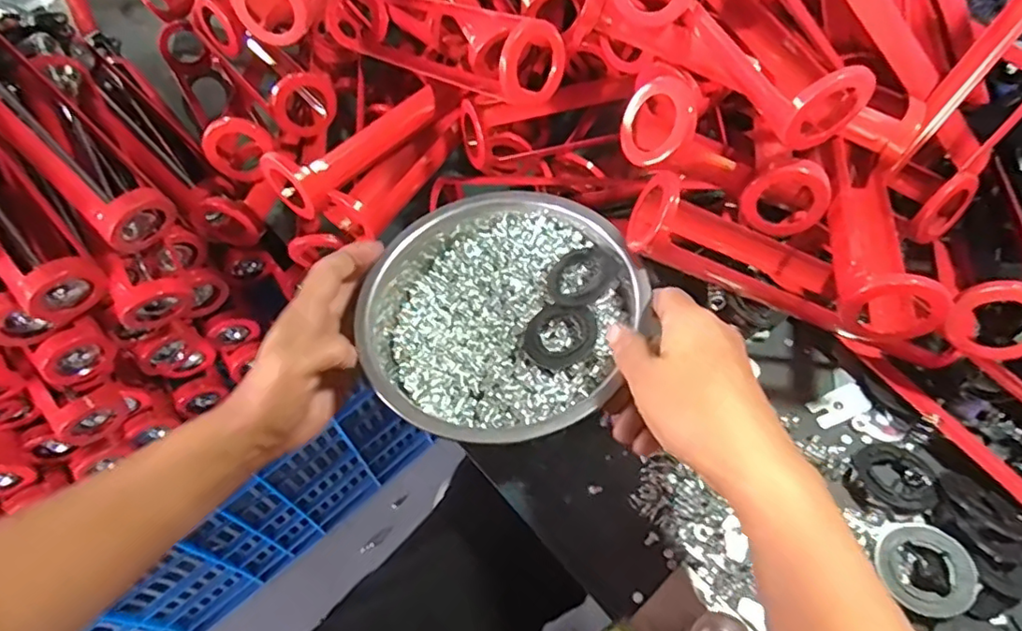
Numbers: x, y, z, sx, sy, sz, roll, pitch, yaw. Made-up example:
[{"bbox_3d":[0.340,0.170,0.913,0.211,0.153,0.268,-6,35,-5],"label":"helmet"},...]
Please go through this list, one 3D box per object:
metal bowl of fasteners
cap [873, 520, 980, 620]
[{"bbox_3d":[-0.007,-0.004,0.393,0.184,0.050,0.186,-1,59,2],"label":"metal bowl of fasteners"},{"bbox_3d":[0.237,0.147,0.335,0.045,0.024,0.048,-1,57,1],"label":"cap"}]

